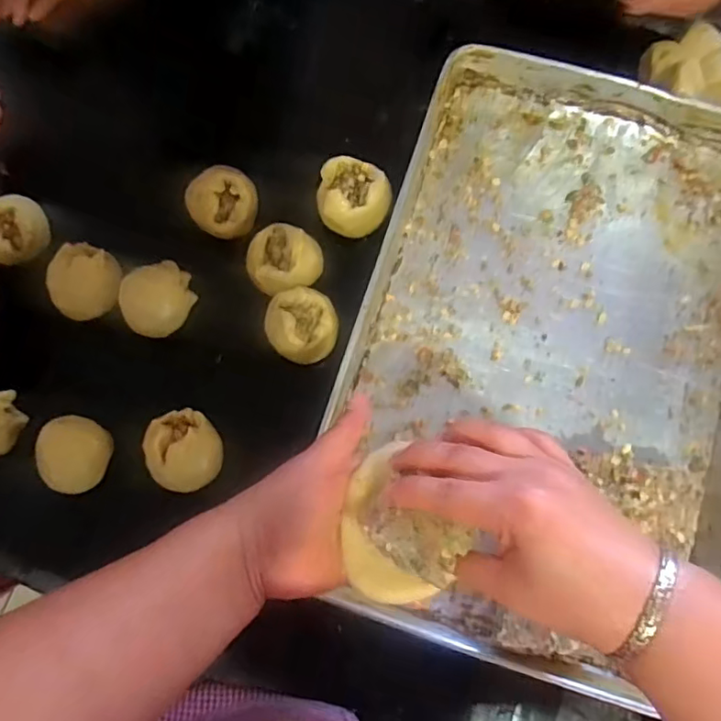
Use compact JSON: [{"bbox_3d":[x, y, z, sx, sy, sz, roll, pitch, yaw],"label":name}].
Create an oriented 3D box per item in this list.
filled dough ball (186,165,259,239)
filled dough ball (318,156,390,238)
[{"bbox_3d":[-0.146,-0.169,0.601,0.069,0.048,0.060,-27,79,-6],"label":"filled dough ball"},{"bbox_3d":[-0.008,-0.175,0.612,0.076,0.039,0.080,0,78,-1],"label":"filled dough ball"}]

